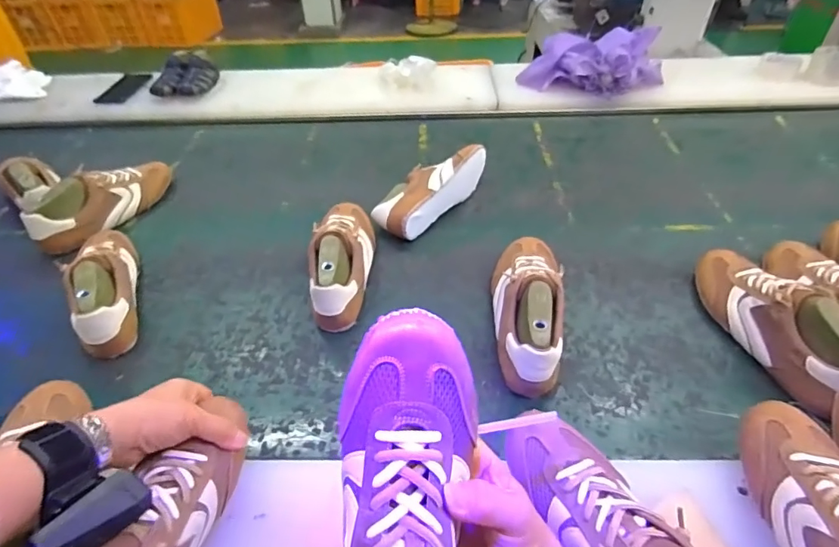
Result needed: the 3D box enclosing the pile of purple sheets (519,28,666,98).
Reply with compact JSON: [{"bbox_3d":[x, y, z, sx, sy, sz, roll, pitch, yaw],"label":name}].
[{"bbox_3d":[0.414,-0.518,1.141,0.322,0.085,0.216,9,44,12],"label":"pile of purple sheets"}]

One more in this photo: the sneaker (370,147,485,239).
[{"bbox_3d":[0.020,-0.156,0.850,0.089,0.087,0.254,28,51,28],"label":"sneaker"}]

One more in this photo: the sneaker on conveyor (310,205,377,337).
[{"bbox_3d":[-0.115,-0.028,0.704,0.078,0.096,0.252,-1,43,2],"label":"sneaker on conveyor"}]

